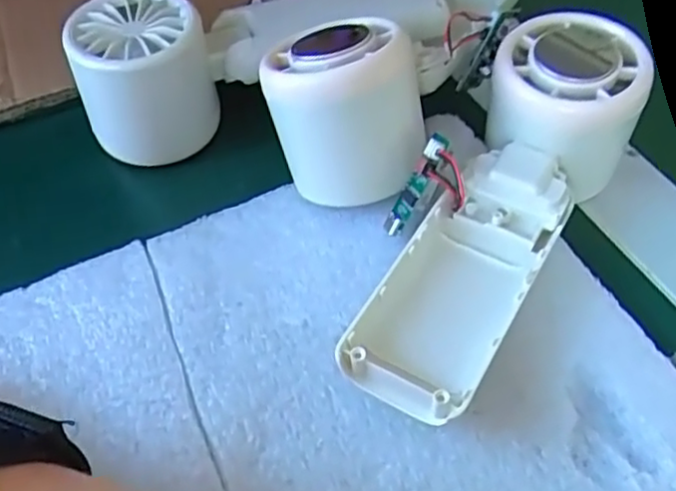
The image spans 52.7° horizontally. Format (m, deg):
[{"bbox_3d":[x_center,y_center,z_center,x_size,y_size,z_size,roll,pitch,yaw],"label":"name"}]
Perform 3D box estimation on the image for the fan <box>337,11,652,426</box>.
[{"bbox_3d":[0.055,-0.018,0.241,0.062,0.045,0.162,28,61,21],"label":"fan"}]

